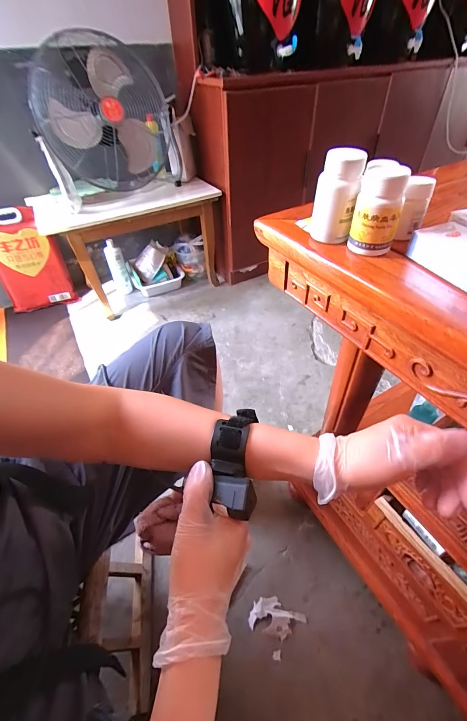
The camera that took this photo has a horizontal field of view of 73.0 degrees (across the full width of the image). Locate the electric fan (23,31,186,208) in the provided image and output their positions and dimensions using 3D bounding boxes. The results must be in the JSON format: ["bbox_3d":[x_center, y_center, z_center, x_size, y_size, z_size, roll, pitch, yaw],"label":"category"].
[{"bbox_3d":[-0.460,-0.891,1.185,0.469,0.453,0.314,-15,46,-12],"label":"electric fan"}]

